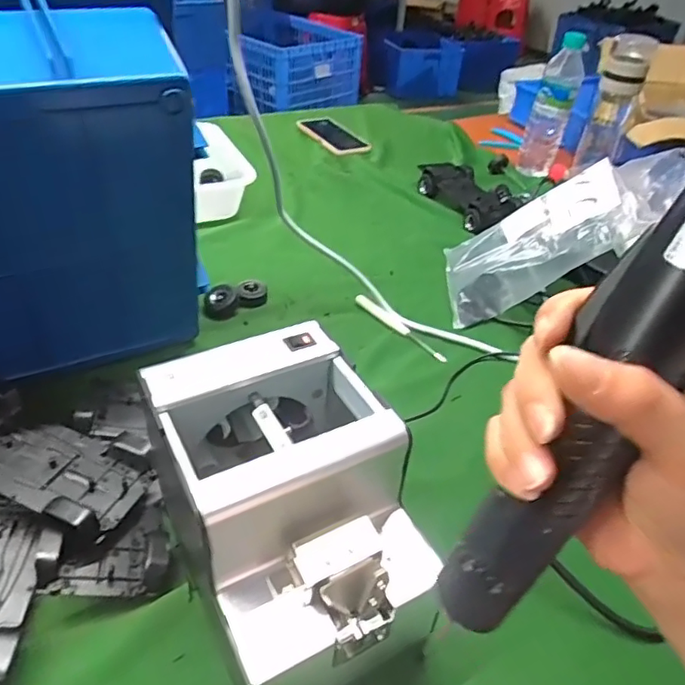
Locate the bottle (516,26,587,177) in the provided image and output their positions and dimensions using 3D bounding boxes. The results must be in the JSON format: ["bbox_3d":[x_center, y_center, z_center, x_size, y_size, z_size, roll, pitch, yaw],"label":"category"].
[{"bbox_3d":[0.362,-0.403,0.977,0.064,0.211,0.066,16,40,11],"label":"bottle"}]

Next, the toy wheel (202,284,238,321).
[{"bbox_3d":[-0.137,-0.045,0.636,0.037,0.023,0.037,-2,40,-10],"label":"toy wheel"}]

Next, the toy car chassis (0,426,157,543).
[{"bbox_3d":[-0.206,0.086,0.404,0.126,0.018,0.068,20,41,16],"label":"toy car chassis"}]

